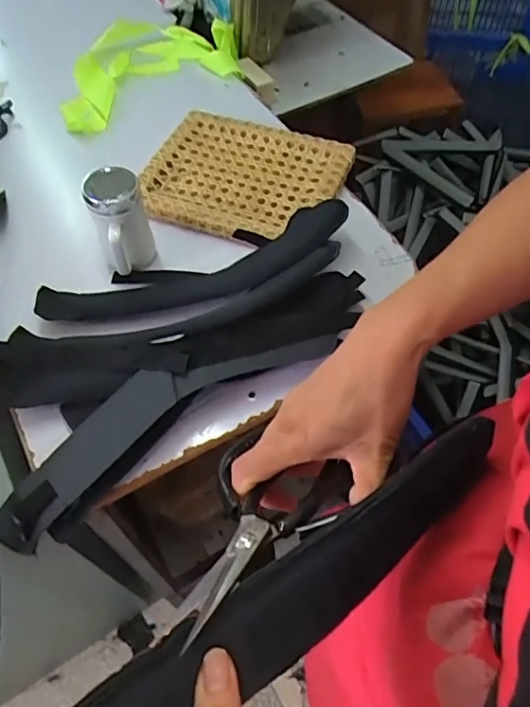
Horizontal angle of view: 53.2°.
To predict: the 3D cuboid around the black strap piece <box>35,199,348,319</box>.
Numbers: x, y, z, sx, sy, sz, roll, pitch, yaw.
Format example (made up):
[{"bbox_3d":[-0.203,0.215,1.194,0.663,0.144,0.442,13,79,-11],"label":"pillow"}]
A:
[{"bbox_3d":[-0.088,-0.120,0.735,0.446,0.038,0.129,-20,59,-12],"label":"black strap piece"}]

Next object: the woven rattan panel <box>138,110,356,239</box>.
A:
[{"bbox_3d":[-0.036,-0.294,0.866,0.311,0.023,0.248,15,59,10],"label":"woven rattan panel"}]

